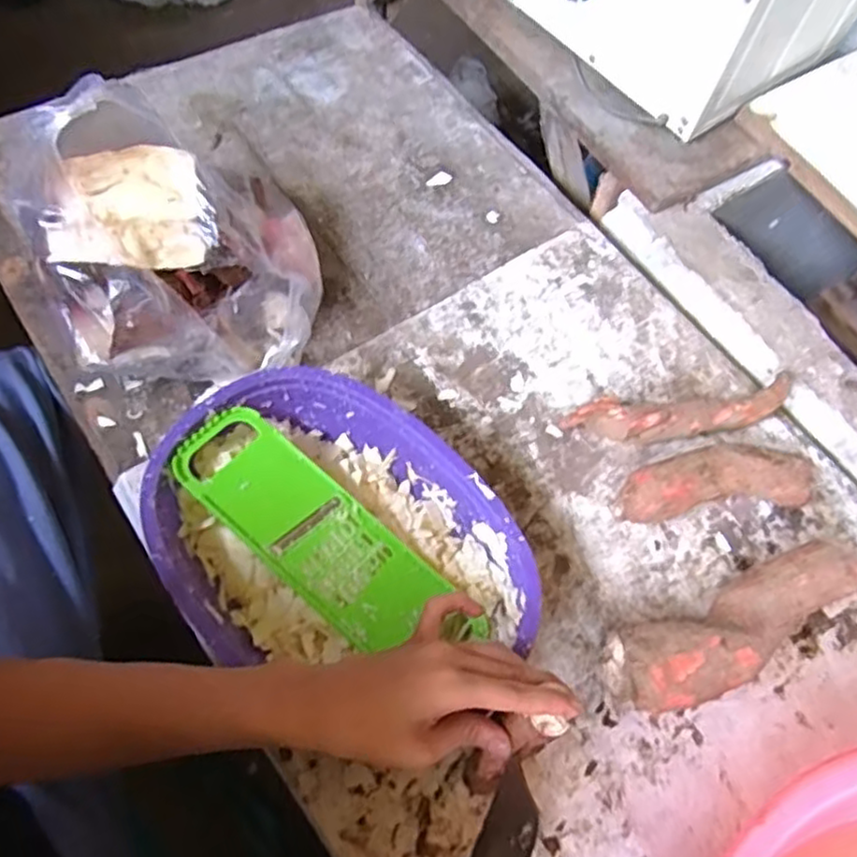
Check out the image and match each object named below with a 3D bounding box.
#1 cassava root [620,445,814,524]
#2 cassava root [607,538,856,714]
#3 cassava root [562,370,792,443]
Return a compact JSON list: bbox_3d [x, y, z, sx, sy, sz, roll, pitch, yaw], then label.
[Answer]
[{"bbox_3d":[0.247,0.049,0.610,0.169,0.045,0.054,-5,64,-8],"label":"cassava root"},{"bbox_3d":[0.235,0.155,0.539,0.212,0.069,0.069,-19,67,-16],"label":"cassava root"},{"bbox_3d":[0.237,-0.016,0.642,0.225,0.035,0.041,-7,64,-11],"label":"cassava root"}]

